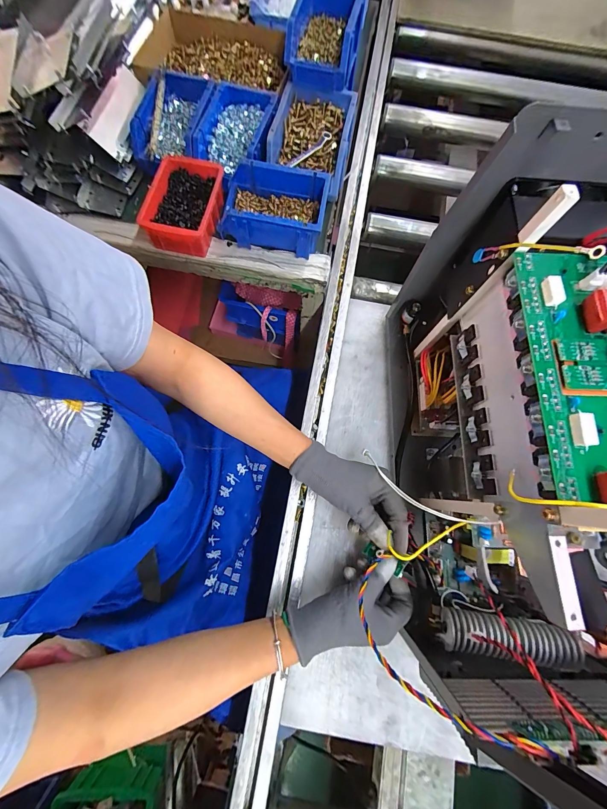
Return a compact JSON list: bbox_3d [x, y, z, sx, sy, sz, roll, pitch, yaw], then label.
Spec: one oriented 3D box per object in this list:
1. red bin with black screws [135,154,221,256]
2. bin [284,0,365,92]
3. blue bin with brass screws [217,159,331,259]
[{"bbox_3d":[-0.190,-0.315,0.505,0.109,0.054,0.141,7,74,0],"label":"red bin with black screws"},{"bbox_3d":[0.036,-0.608,0.522,0.103,0.072,0.166,12,75,2],"label":"bin"},{"bbox_3d":[-0.046,-0.301,0.496,0.154,0.074,0.098,9,74,1],"label":"blue bin with brass screws"}]

